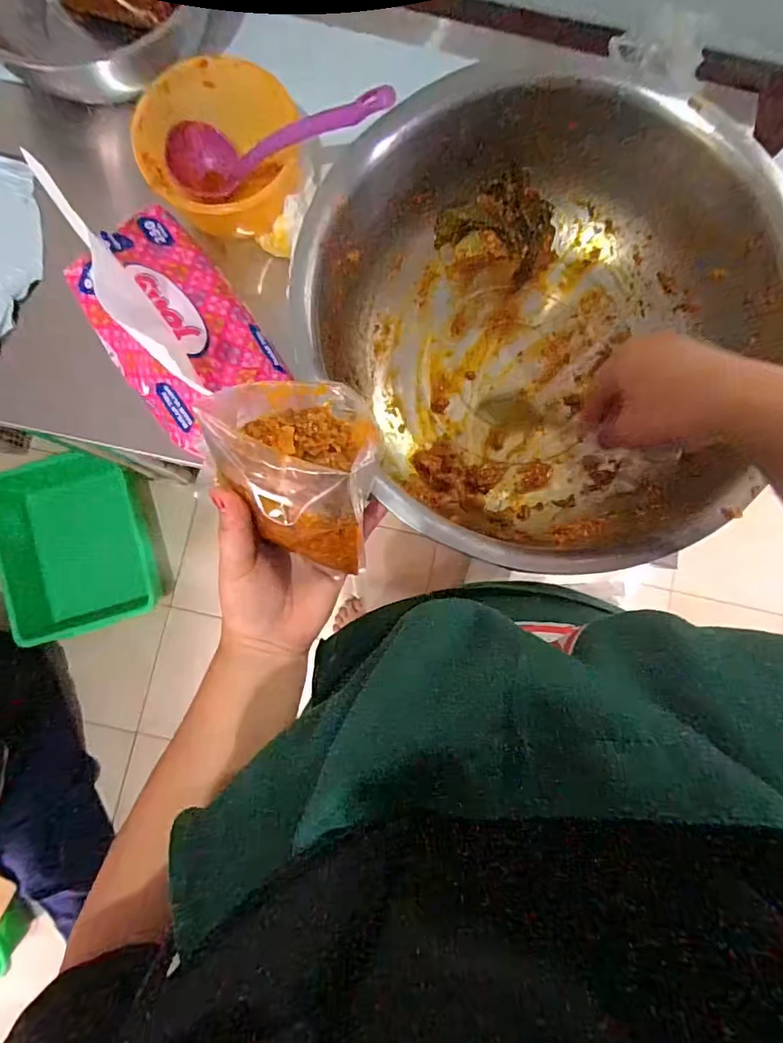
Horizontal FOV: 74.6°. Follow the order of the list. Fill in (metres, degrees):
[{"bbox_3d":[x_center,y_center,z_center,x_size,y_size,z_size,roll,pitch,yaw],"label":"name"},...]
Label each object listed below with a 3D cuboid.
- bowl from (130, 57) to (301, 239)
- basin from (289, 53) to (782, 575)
[{"bbox_3d":[-0.149,-0.327,0.461,0.131,0.062,0.124,0,84,-3],"label":"bowl"},{"bbox_3d":[0.131,-0.147,0.435,0.351,0.139,0.350,-24,86,-5],"label":"basin"}]

